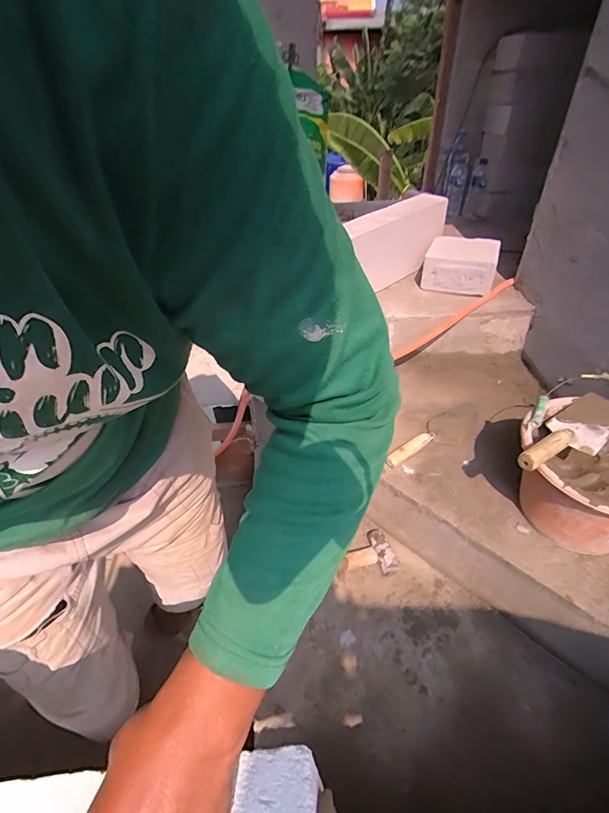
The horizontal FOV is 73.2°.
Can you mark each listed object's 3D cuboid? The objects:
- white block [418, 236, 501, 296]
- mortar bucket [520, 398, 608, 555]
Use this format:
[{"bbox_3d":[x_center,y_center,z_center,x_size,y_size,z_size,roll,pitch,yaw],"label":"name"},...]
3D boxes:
[{"bbox_3d":[0.479,-0.437,1.257,0.203,0.112,0.223,16,44,20],"label":"white block"},{"bbox_3d":[0.528,0.143,0.773,0.252,0.220,0.258,-1,40,1],"label":"mortar bucket"}]

